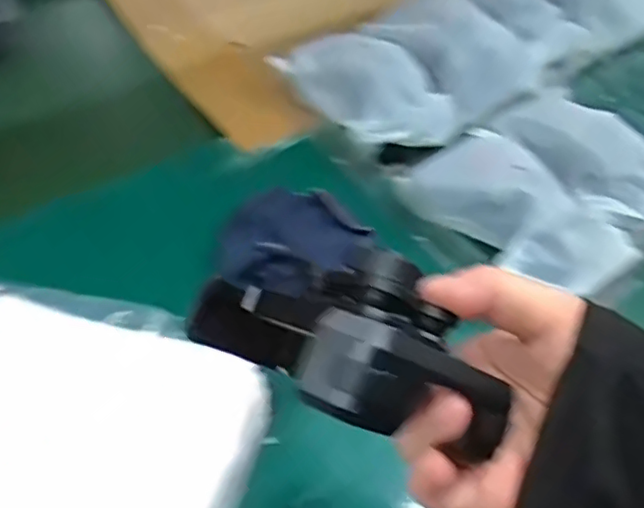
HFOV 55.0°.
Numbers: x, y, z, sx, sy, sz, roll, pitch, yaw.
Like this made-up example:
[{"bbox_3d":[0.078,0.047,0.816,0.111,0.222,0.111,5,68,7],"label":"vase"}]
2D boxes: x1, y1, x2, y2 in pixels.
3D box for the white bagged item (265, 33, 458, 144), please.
[{"bbox_3d":[0.034,-0.142,0.544,0.174,0.065,0.091,31,55,17],"label":"white bagged item"}]

